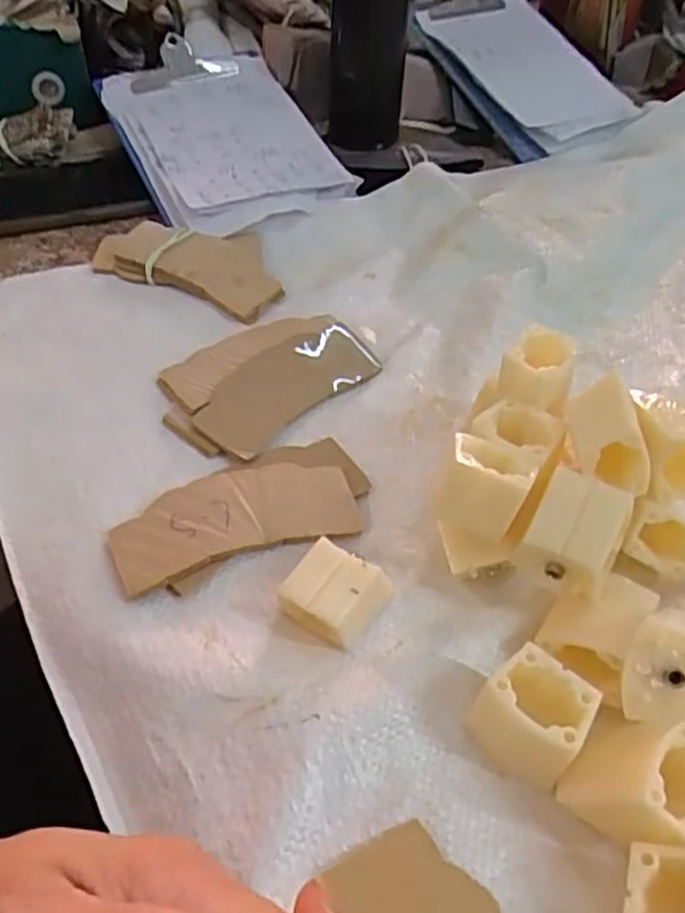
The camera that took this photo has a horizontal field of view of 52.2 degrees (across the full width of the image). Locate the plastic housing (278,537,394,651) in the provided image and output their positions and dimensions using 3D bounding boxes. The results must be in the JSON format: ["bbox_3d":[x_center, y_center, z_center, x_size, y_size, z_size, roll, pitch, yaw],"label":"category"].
[{"bbox_3d":[-0.002,0.059,0.293,0.038,0.023,0.030,27,51,21],"label":"plastic housing"}]

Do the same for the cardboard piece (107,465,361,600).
[{"bbox_3d":[-0.051,0.028,0.329,0.111,0.009,0.050,-16,50,-17],"label":"cardboard piece"}]

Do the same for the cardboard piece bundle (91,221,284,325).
[{"bbox_3d":[-0.097,-0.133,0.469,0.130,0.018,0.069,21,49,16],"label":"cardboard piece bundle"}]

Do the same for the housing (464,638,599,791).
[{"bbox_3d":[0.067,0.096,0.254,0.036,0.039,0.032,23,50,18],"label":"housing"}]

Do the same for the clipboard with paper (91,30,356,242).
[{"bbox_3d":[-0.093,-0.251,0.546,0.144,0.018,0.198,-20,63,-19],"label":"clipboard with paper"}]

